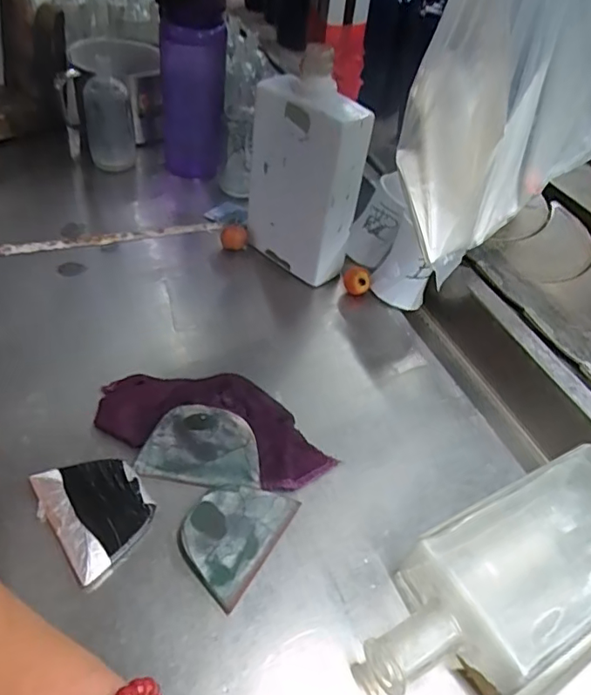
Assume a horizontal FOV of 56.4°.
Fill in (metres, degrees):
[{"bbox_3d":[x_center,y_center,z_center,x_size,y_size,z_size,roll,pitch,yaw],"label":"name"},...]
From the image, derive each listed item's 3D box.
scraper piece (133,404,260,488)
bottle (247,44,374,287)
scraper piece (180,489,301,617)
[{"bbox_3d":[-0.067,0.069,0.394,0.084,0.005,0.054,8,79,3],"label":"scraper piece"},{"bbox_3d":[0.007,-0.165,0.534,0.107,0.190,0.057,38,53,26],"label":"bottle"},{"bbox_3d":[-0.042,0.121,0.362,0.056,0.009,0.079,26,48,17],"label":"scraper piece"}]

